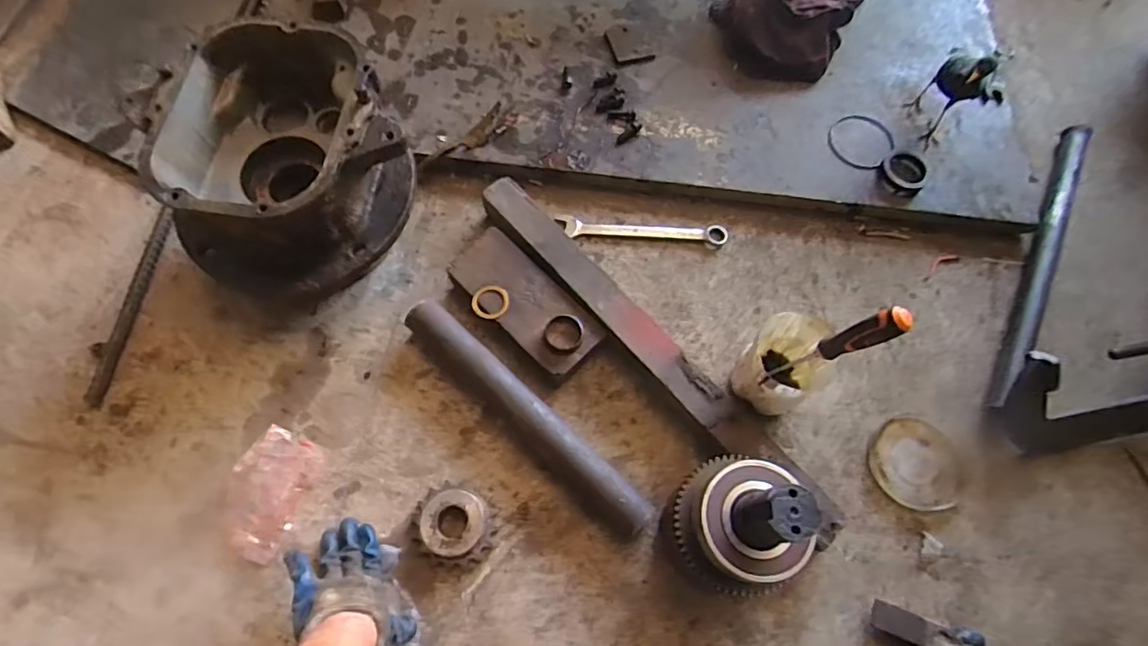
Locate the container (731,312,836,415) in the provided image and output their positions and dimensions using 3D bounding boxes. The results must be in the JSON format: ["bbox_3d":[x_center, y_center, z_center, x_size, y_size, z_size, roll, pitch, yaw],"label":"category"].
[{"bbox_3d":[0.251,0.056,0.686,0.101,0.114,0.092,1,68,-1],"label":"container"}]

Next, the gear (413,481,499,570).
[{"bbox_3d":[-0.140,0.232,0.643,0.096,0.035,0.088,27,70,9],"label":"gear"}]

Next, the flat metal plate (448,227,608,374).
[{"bbox_3d":[-0.067,-0.028,0.747,0.095,0.050,0.226,-42,75,-16],"label":"flat metal plate"}]

